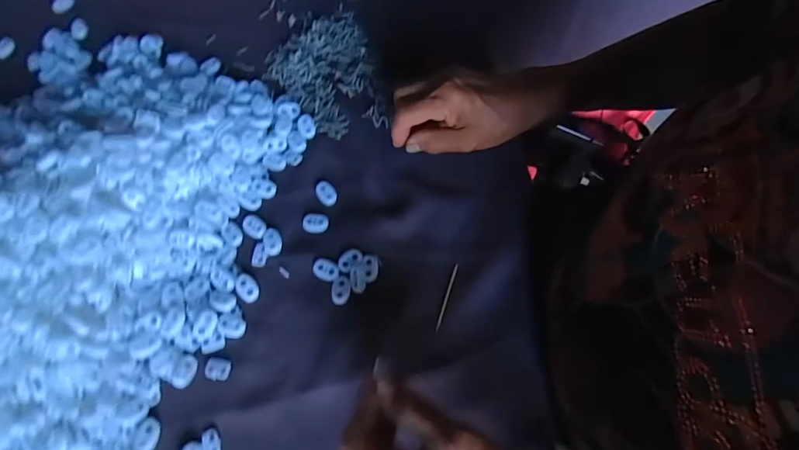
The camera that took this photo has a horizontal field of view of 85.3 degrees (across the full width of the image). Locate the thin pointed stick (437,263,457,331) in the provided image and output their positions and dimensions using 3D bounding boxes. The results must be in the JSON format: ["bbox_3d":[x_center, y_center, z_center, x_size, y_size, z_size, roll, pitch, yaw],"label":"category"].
[{"bbox_3d":[0.040,0.059,0.361,0.004,0.004,0.059,19,67,6],"label":"thin pointed stick"}]

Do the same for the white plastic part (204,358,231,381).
[{"bbox_3d":[-0.140,0.110,0.331,0.020,0.004,0.016,5,67,0],"label":"white plastic part"}]

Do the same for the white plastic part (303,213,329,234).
[{"bbox_3d":[-0.074,-0.002,0.380,0.022,0.004,0.018,6,67,0],"label":"white plastic part"}]

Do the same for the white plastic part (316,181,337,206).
[{"bbox_3d":[-0.066,-0.029,0.393,0.016,0.004,0.025,-34,72,-15],"label":"white plastic part"}]

